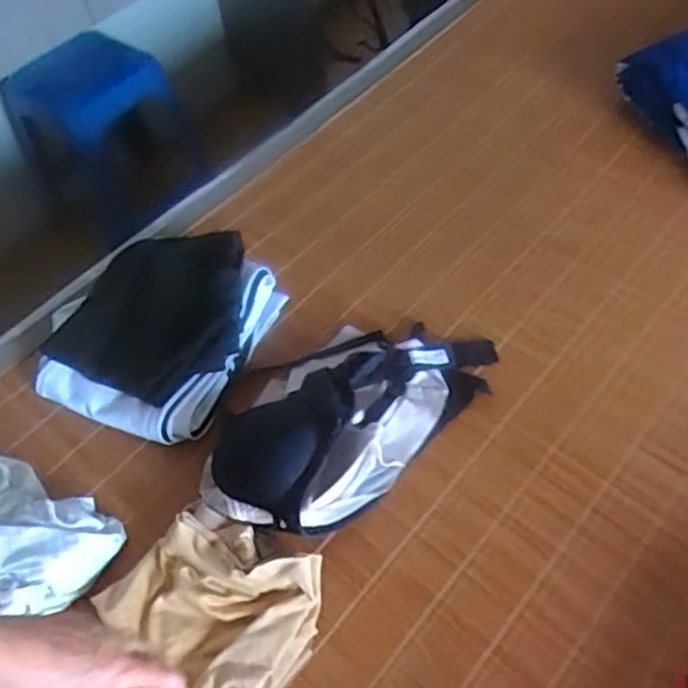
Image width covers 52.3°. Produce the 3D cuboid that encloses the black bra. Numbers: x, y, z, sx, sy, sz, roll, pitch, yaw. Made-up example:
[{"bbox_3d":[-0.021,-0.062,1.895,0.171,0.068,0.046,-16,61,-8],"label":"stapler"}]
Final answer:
[{"bbox_3d":[0.008,0.056,0.770,0.193,0.066,0.338,37,64,27],"label":"black bra"}]

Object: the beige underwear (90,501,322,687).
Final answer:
[{"bbox_3d":[-0.131,0.255,0.657,0.193,0.047,0.173,19,57,18],"label":"beige underwear"}]

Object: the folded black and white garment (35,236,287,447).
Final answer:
[{"bbox_3d":[-0.237,-0.029,0.853,0.260,0.088,0.249,20,58,18],"label":"folded black and white garment"}]

